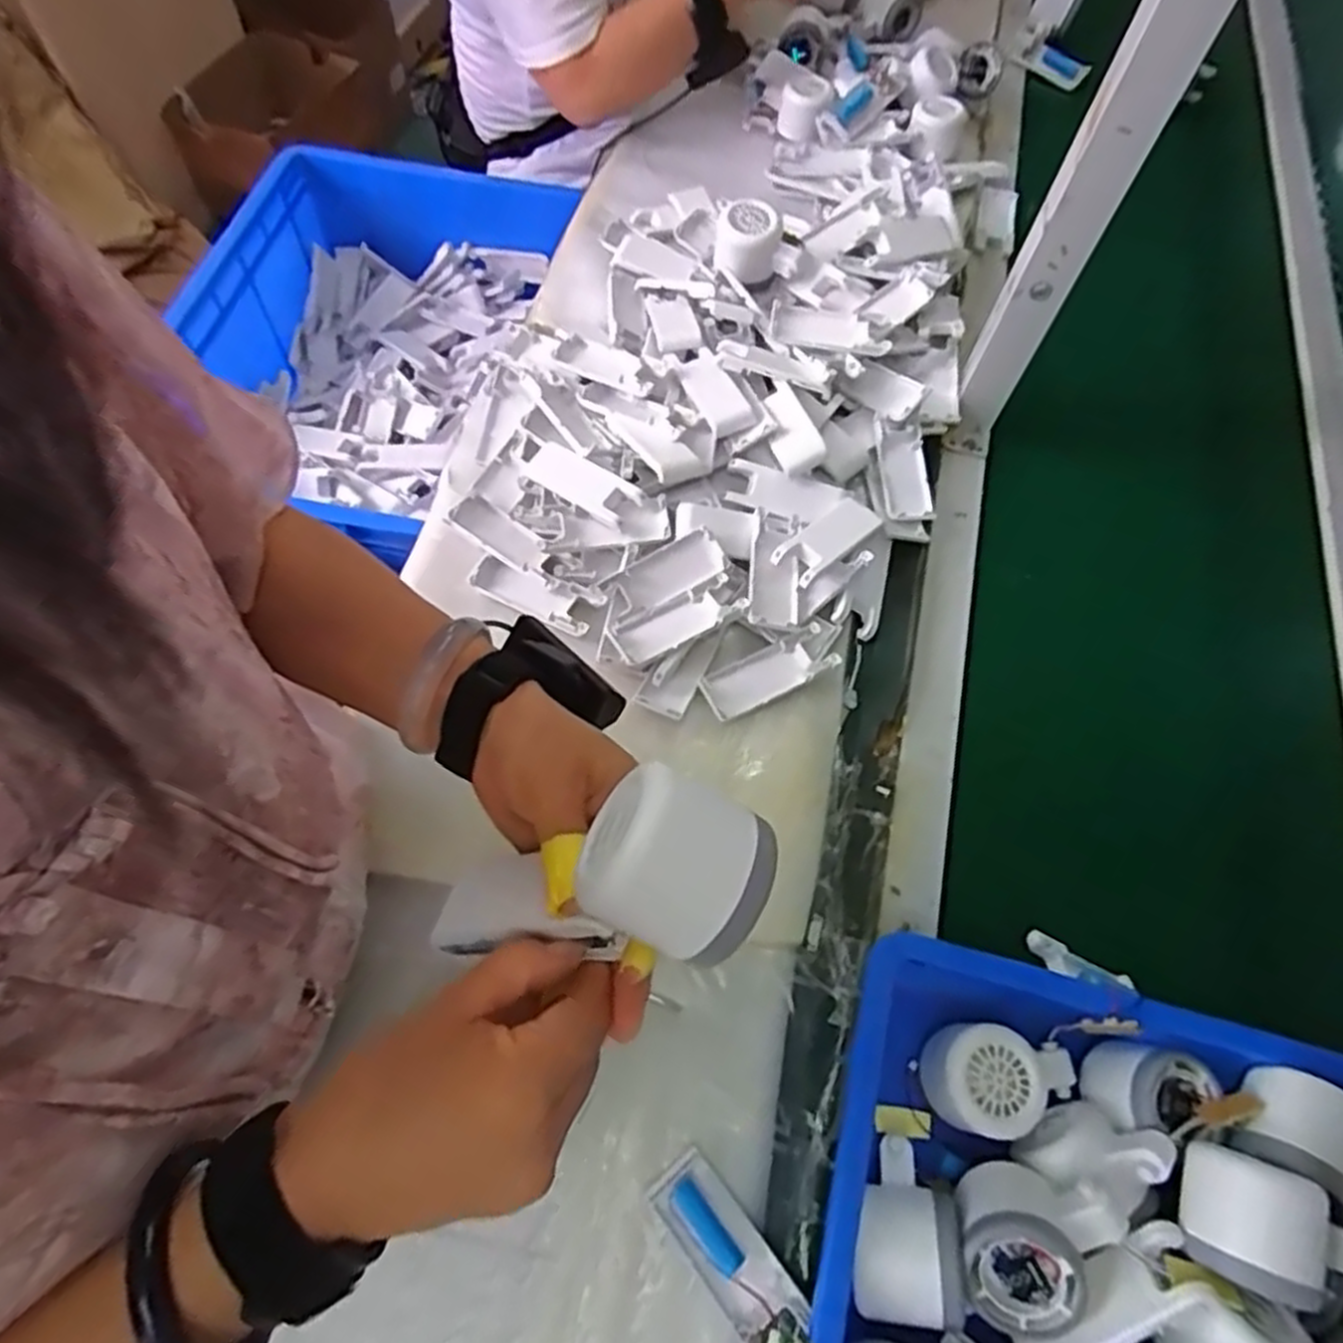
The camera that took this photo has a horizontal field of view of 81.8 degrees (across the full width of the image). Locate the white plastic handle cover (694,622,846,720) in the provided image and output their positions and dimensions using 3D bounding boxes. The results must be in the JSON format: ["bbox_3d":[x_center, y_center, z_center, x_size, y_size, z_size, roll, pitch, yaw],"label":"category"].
[{"bbox_3d":[0.073,0.000,0.579,0.099,0.016,0.038,-24,69,-13],"label":"white plastic handle cover"}]

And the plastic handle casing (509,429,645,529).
[{"bbox_3d":[-0.081,-0.157,0.626,0.114,0.015,0.037,32,68,11],"label":"plastic handle casing"}]

